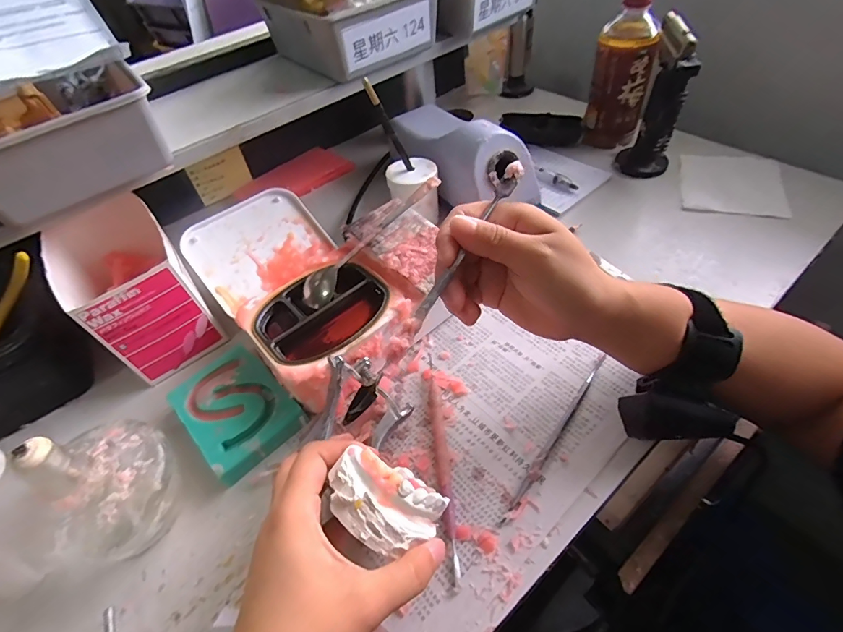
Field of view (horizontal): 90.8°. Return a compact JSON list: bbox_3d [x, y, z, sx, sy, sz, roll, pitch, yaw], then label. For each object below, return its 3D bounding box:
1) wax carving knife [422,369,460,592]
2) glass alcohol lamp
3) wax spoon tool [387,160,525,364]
[{"bbox_3d":[0.013,0.106,0.308,0.010,0.011,0.160,-8,50,0],"label":"wax carving knife"},{"bbox_3d":[-0.205,0.109,0.275,0.073,0.106,0.073,-4,50,4],"label":"glass alcohol lamp"},{"bbox_3d":[0.022,-0.035,0.251,0.010,0.008,0.146,29,80,26],"label":"wax spoon tool"}]

